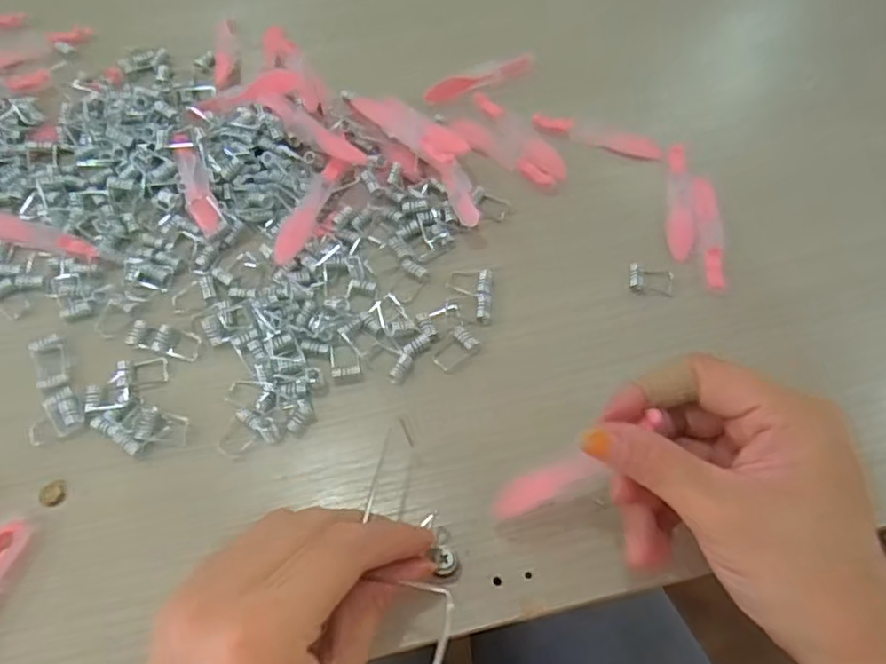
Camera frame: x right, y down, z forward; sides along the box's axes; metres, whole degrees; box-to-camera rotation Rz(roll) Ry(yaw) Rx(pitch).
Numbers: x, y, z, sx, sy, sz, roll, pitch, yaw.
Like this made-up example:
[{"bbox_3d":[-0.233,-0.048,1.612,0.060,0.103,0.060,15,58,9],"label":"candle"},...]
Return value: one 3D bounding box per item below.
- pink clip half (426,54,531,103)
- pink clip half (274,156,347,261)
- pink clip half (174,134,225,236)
[{"bbox_3d":[0.024,-0.161,0.415,0.077,0.008,0.016,-27,65,-14],"label":"pink clip half"},{"bbox_3d":[-0.072,-0.066,0.350,0.013,0.008,0.068,19,63,10],"label":"pink clip half"},{"bbox_3d":[-0.134,-0.084,0.355,0.014,0.010,0.077,-21,64,-11],"label":"pink clip half"}]

